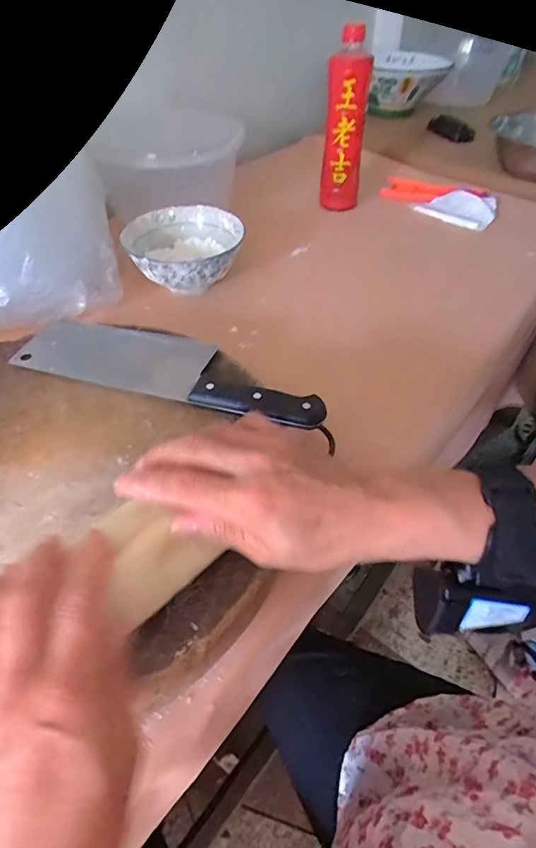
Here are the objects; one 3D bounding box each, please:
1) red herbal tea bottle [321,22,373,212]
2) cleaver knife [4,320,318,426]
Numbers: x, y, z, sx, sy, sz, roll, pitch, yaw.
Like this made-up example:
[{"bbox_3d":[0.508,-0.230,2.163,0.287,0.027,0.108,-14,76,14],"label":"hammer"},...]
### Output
[{"bbox_3d":[0.112,-0.425,0.675,0.057,0.221,0.053,5,45,4],"label":"red herbal tea bottle"},{"bbox_3d":[-0.087,-0.055,0.425,0.289,0.021,0.084,14,47,13],"label":"cleaver knife"}]

